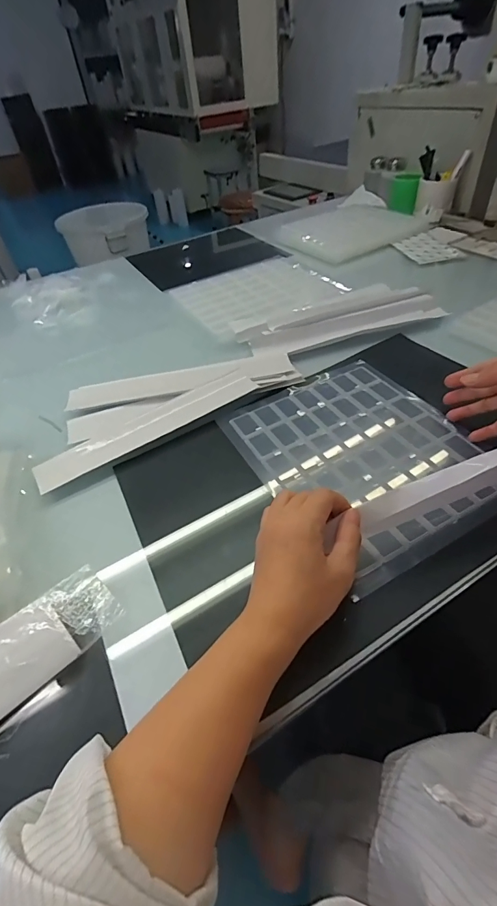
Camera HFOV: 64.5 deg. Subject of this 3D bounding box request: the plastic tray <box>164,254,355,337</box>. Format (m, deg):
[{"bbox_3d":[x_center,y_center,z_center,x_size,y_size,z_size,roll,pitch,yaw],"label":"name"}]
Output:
[{"bbox_3d":[0.038,-0.311,0.766,0.317,0.041,0.277,-28,49,-19],"label":"plastic tray"}]

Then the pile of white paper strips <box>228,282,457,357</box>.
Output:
[{"bbox_3d":[0.151,-0.227,0.657,0.338,0.022,0.117,-17,46,-9],"label":"pile of white paper strips"}]

